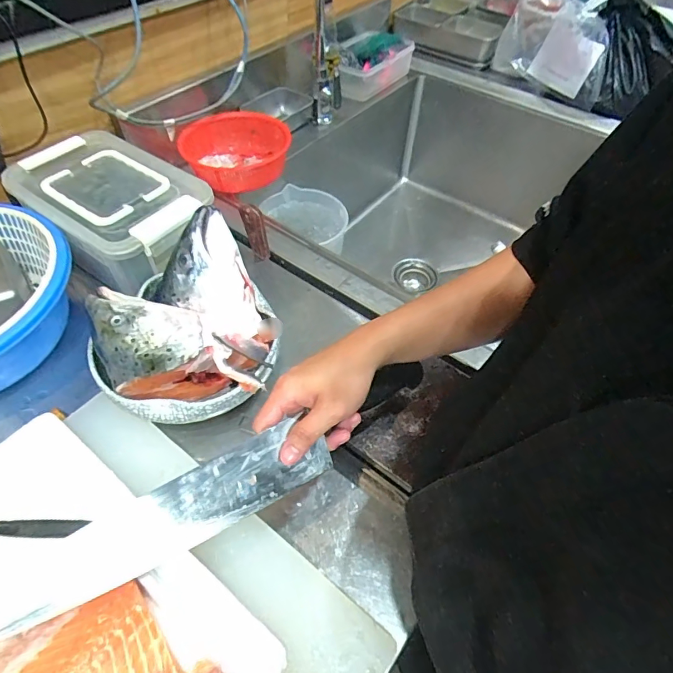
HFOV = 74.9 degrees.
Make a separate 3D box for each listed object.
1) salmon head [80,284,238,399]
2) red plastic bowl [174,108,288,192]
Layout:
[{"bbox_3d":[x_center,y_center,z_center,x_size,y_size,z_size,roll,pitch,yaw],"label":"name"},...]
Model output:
[{"bbox_3d":[-0.201,0.011,0.488,0.101,0.082,0.141,-28,58,-21],"label":"salmon head"},{"bbox_3d":[-0.179,-0.326,0.795,0.173,0.077,0.175,1,52,-1],"label":"red plastic bowl"}]

